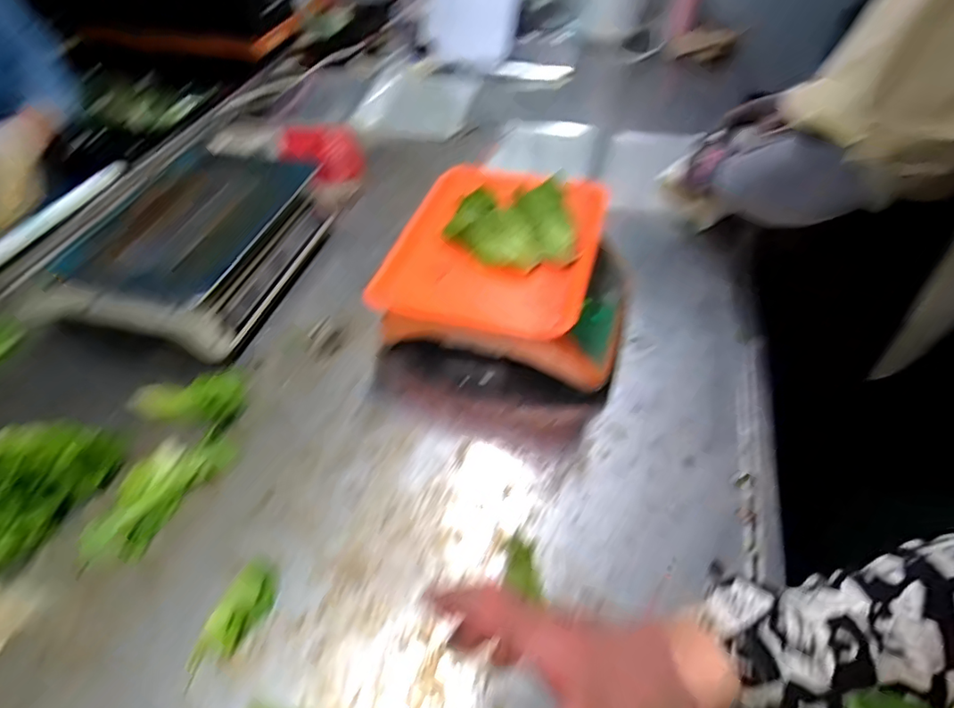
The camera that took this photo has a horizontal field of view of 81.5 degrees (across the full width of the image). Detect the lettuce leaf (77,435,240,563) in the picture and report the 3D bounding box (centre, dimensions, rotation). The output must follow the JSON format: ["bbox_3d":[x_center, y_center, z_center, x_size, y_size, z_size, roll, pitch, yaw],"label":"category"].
[{"bbox_3d":[-0.342,0.142,0.589,0.091,0.021,0.158,23,53,21],"label":"lettuce leaf"}]

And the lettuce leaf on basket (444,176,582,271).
[{"bbox_3d":[0.039,-0.150,0.658,0.153,0.057,0.094,-6,48,-3],"label":"lettuce leaf on basket"}]

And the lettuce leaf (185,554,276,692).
[{"bbox_3d":[-0.218,0.236,0.496,0.039,0.018,0.100,19,52,19],"label":"lettuce leaf"}]

